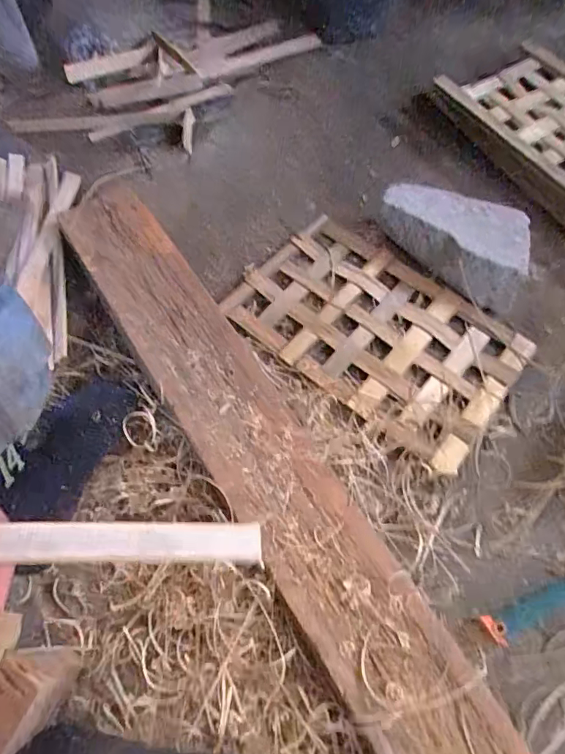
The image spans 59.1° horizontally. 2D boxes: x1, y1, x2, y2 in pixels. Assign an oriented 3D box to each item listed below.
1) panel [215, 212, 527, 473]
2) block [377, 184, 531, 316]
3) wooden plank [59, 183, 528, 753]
[{"bbox_3d":[0.119,-0.062,0.653,0.357,0.010,0.228,36,67,14],"label":"panel"},{"bbox_3d":[0.240,-0.195,0.690,0.218,0.066,0.127,32,67,12],"label":"block"},{"bbox_3d":[-0.028,0.086,0.543,0.120,0.048,0.844,-29,69,-16],"label":"wooden plank"}]

